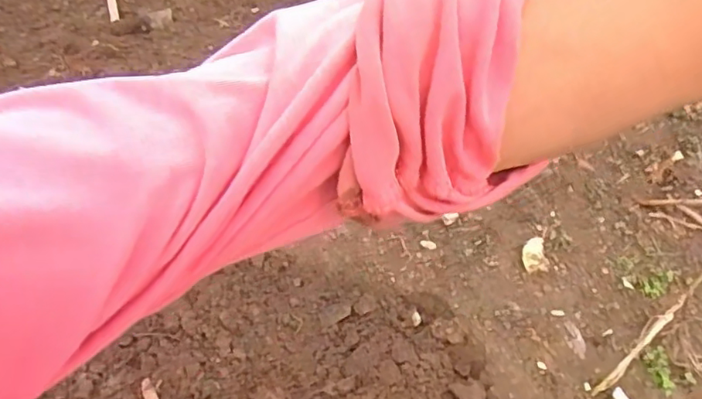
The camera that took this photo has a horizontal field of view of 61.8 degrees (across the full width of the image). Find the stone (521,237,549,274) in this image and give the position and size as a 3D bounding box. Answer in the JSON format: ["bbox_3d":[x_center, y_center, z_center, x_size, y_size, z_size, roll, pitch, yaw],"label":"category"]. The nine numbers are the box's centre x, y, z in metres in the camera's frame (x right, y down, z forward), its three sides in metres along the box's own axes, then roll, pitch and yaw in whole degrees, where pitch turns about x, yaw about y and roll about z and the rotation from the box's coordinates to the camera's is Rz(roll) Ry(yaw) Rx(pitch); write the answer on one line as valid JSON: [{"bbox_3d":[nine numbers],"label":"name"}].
[{"bbox_3d":[0.532,0.159,1.703,0.075,0.025,0.140,5,45,1],"label":"stone"}]

